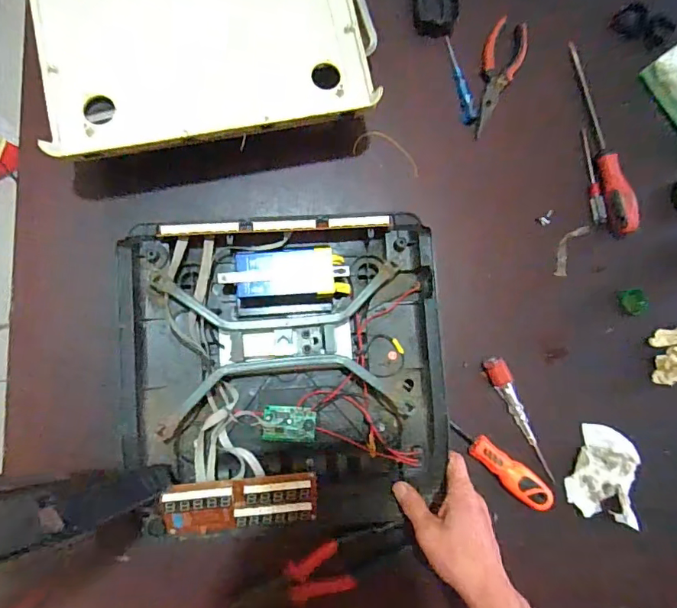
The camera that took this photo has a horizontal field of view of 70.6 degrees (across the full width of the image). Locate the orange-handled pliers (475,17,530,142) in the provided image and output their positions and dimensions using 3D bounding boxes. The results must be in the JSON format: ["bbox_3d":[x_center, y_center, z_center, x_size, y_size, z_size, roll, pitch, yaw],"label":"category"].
[{"bbox_3d":[0.194,-0.284,0.591,0.049,0.012,0.156,24,83,-3],"label":"orange-handled pliers"}]

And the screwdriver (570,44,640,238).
[{"bbox_3d":[0.329,-0.207,0.592,0.030,0.025,0.248,-9,86,-6],"label":"screwdriver"}]

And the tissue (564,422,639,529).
[{"bbox_3d":[0.309,0.196,0.547,0.068,0.045,0.101,22,83,-3],"label":"tissue"}]

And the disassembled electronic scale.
[{"bbox_3d":[-0.054,0.072,0.506,0.317,0.065,0.320,-3,85,-6],"label":"disassembled electronic scale"}]

